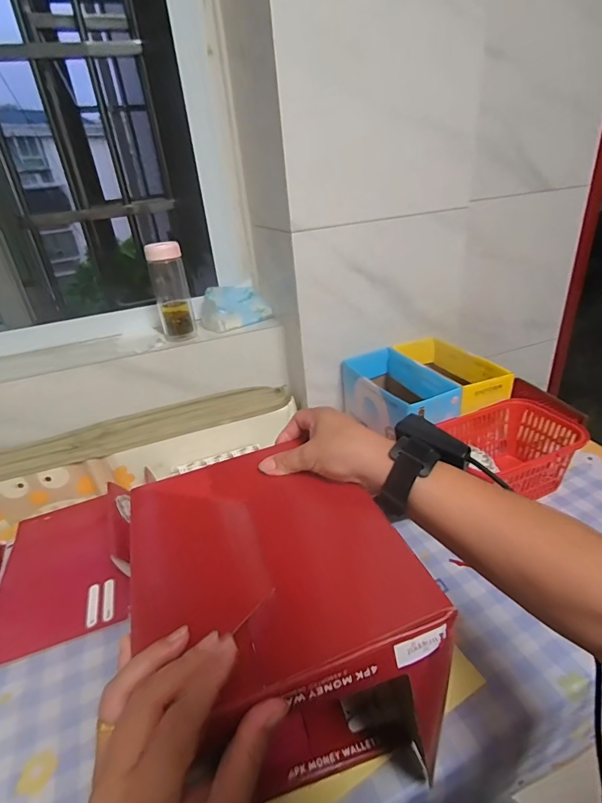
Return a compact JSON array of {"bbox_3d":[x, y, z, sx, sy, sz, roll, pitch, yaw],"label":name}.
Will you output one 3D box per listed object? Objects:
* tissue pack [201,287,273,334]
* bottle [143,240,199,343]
[{"bbox_3d":[-0.134,-0.200,0.879,0.145,0.074,0.082,-14,30,-15],"label":"tissue pack"},{"bbox_3d":[-0.255,-0.218,0.830,0.066,0.184,0.060,-13,29,-14],"label":"bottle"}]

